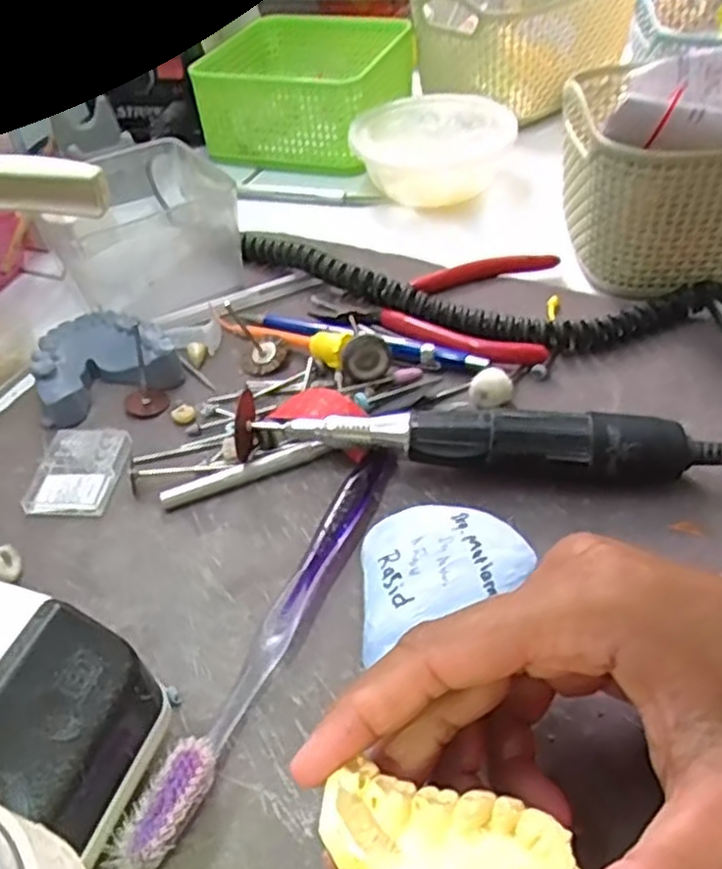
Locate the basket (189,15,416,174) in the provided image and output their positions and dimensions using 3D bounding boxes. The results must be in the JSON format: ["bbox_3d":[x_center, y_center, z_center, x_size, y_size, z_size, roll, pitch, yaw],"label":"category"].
[{"bbox_3d":[-0.037,-0.254,0.560,0.123,0.060,0.132,15,48,19],"label":"basket"}]

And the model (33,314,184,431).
[{"bbox_3d":[-0.125,-0.038,0.371,0.064,0.024,0.055,-18,46,-12],"label":"model"}]

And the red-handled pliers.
[{"bbox_3d":[0.039,-0.071,0.399,0.118,0.012,0.093,5,46,11],"label":"red-handled pliers"}]

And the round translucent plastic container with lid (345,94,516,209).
[{"bbox_3d":[0.042,-0.186,0.497,0.099,0.044,0.084,-21,47,-15],"label":"round translucent plastic container with lid"}]

